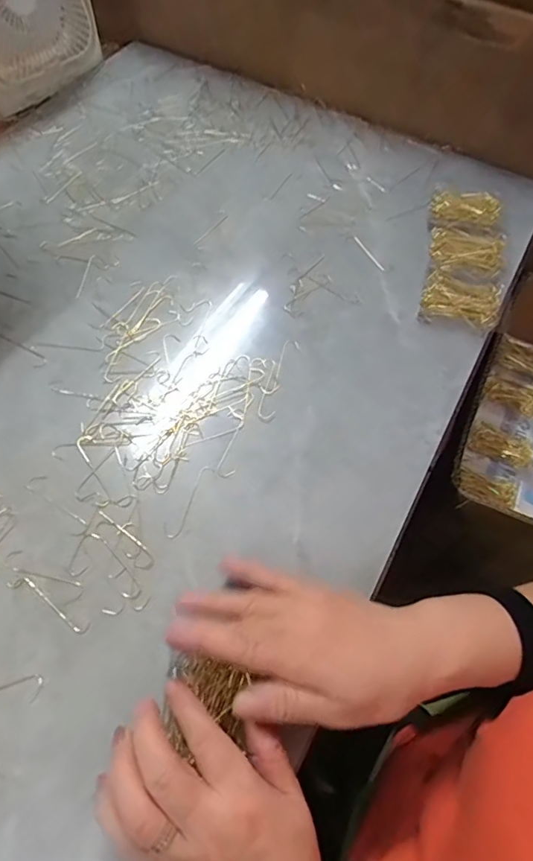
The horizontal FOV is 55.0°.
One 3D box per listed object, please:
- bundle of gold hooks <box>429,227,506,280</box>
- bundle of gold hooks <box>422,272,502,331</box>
[{"bbox_3d":[0.202,-0.181,0.517,0.072,0.010,0.049,17,62,8],"label":"bundle of gold hooks"},{"bbox_3d":[0.186,-0.125,0.491,0.070,0.016,0.044,19,62,9],"label":"bundle of gold hooks"}]

